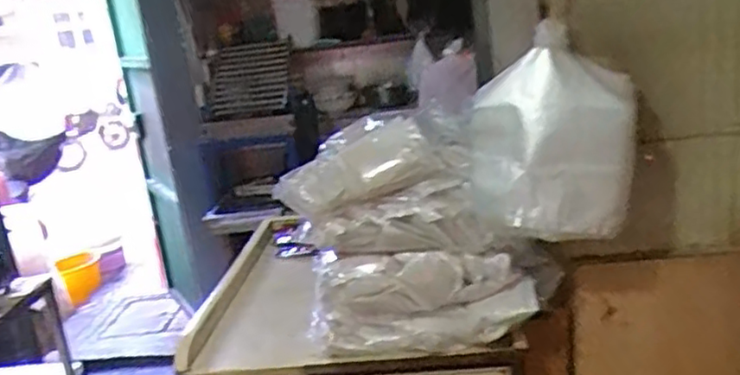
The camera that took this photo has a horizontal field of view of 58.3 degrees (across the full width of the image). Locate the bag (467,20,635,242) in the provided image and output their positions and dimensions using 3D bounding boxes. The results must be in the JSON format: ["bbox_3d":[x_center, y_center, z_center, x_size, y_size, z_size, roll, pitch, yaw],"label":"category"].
[{"bbox_3d":[0.227,-0.059,0.835,0.198,0.222,0.113,-5,15,7],"label":"bag"}]

